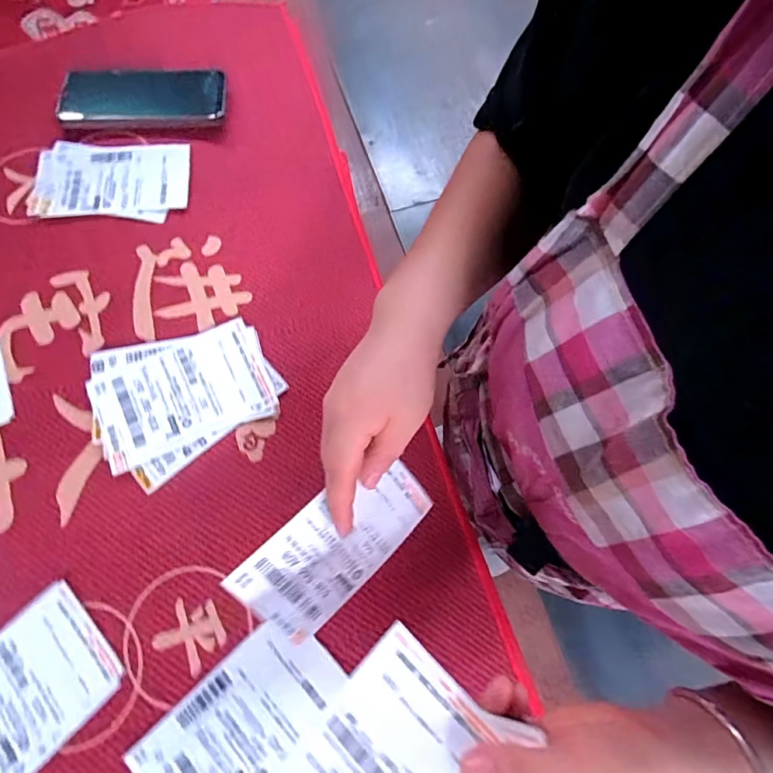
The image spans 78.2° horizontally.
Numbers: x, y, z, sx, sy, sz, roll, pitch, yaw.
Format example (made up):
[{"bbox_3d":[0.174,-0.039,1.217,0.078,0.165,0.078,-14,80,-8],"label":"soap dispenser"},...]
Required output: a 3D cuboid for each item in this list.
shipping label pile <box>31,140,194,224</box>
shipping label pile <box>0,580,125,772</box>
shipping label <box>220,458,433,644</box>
[{"bbox_3d":[-0.258,-0.196,0.446,0.139,0.009,0.086,-2,71,2],"label":"shipping label pile"},{"bbox_3d":[-0.254,0.213,0.310,0.147,0.004,0.090,-42,75,-11],"label":"shipping label pile"},{"bbox_3d":[-0.031,0.100,0.311,0.129,0.007,0.072,-41,116,-15],"label":"shipping label"}]

